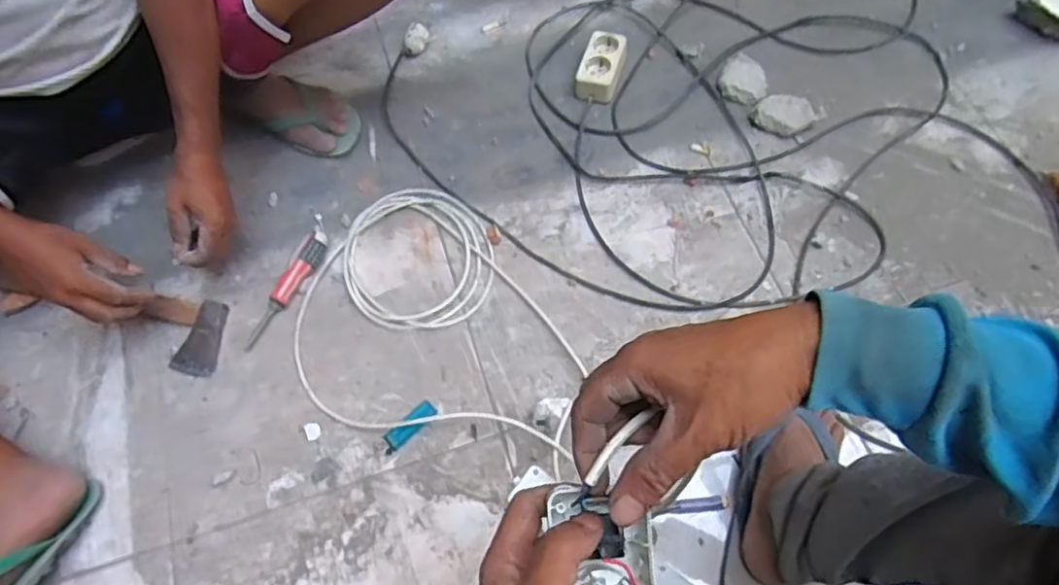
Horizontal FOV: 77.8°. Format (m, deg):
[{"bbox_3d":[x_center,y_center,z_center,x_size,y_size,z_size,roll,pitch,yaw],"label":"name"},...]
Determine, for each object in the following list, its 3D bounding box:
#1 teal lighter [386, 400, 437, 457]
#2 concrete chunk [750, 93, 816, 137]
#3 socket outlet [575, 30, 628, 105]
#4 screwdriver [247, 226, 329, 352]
[{"bbox_3d":[-0.145,0.162,0.788,0.075,0.009,0.022,-39,69,-14],"label":"teal lighter"},{"bbox_3d":[0.363,-0.255,0.939,0.082,0.030,0.059,25,69,13],"label":"concrete chunk"},{"bbox_3d":[0.108,-0.340,0.992,0.059,0.038,0.112,13,66,9],"label":"socket outlet"},{"bbox_3d":[-0.320,-0.006,0.867,0.034,0.022,0.179,25,69,14],"label":"screwdriver"}]

